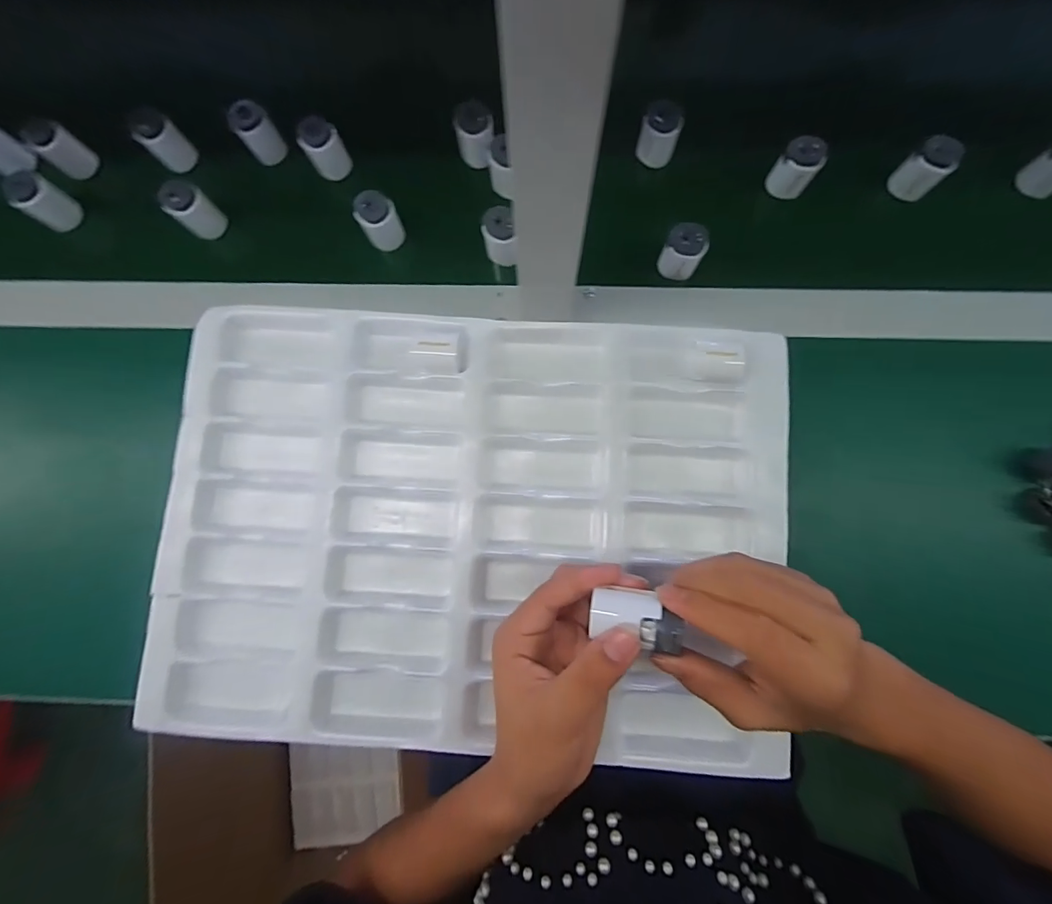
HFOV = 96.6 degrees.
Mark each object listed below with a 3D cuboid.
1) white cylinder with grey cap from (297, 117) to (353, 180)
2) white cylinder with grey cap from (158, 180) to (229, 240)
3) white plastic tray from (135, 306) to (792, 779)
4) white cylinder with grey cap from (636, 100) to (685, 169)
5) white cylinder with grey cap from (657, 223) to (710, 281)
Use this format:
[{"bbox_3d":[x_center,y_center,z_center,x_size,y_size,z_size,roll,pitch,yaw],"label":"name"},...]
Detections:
[{"bbox_3d":[-0.172,-0.260,0.407,0.032,0.051,0.025,-28,81,-3],"label":"white cylinder with grey cap"},{"bbox_3d":[-0.284,-0.207,0.401,0.027,0.042,0.031,41,84,8],"label":"white cylinder with grey cap"},{"bbox_3d":[-0.040,0.051,0.352,0.446,0.028,0.312,3,81,3],"label":"white plastic tray"},{"bbox_3d":[0.112,-0.266,0.394,0.032,0.042,0.025,16,81,5],"label":"white cylinder with grey cap"},{"bbox_3d":[0.127,-0.162,0.382,0.032,0.038,0.029,24,82,6],"label":"white cylinder with grey cap"}]

